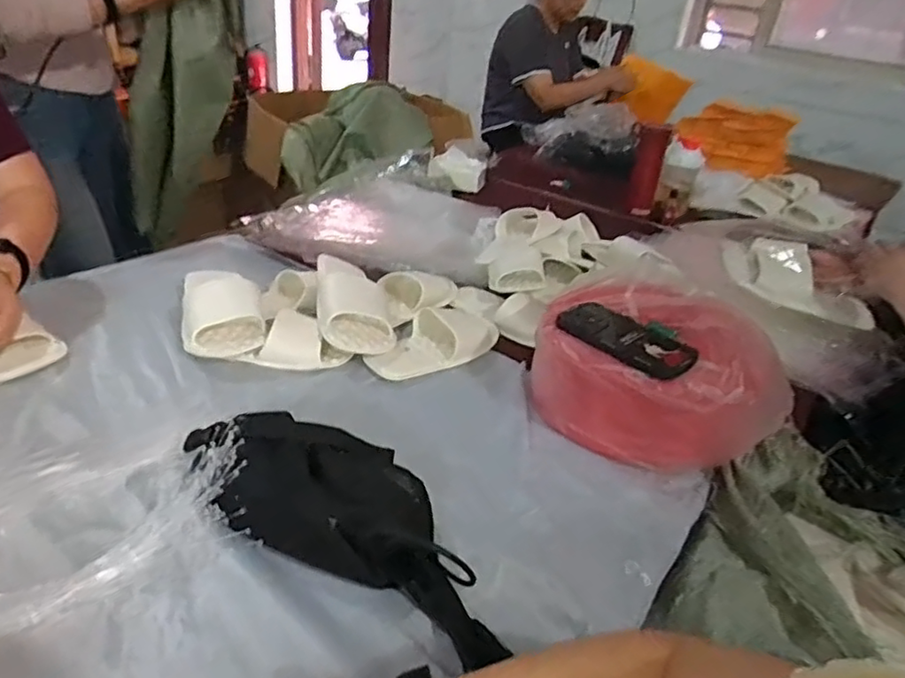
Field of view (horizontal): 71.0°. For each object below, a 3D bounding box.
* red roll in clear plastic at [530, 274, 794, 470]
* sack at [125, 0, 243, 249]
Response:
[{"bbox_3d":[0.249,0.024,0.817,0.273,0.136,0.290,14,31,14],"label":"red roll in clear plastic"},{"bbox_3d":[-0.597,-0.546,1.387,0.250,0.666,0.271,-3,33,-16],"label":"sack"}]

